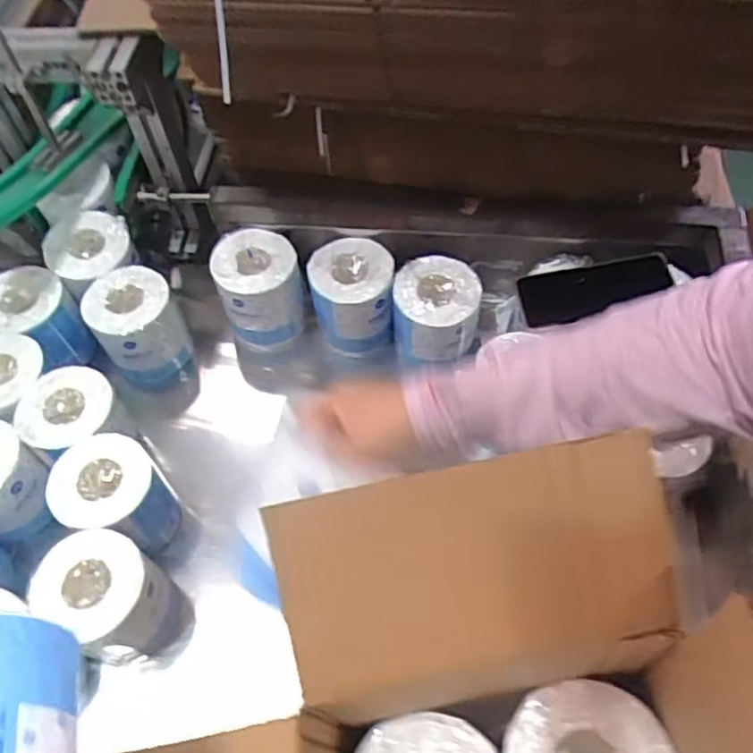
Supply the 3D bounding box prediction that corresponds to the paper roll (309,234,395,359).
[{"bbox_3d":[-0.029,-0.096,0.846,0.098,0.118,0.098,-1,58,2],"label":"paper roll"}]

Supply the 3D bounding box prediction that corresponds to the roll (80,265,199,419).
[{"bbox_3d":[-0.296,-0.043,0.851,0.105,0.188,0.101,-1,58,2],"label":"roll"}]

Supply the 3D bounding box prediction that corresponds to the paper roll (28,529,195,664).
[{"bbox_3d":[-0.248,0.215,0.639,0.110,0.123,0.097,24,62,17],"label":"paper roll"}]

